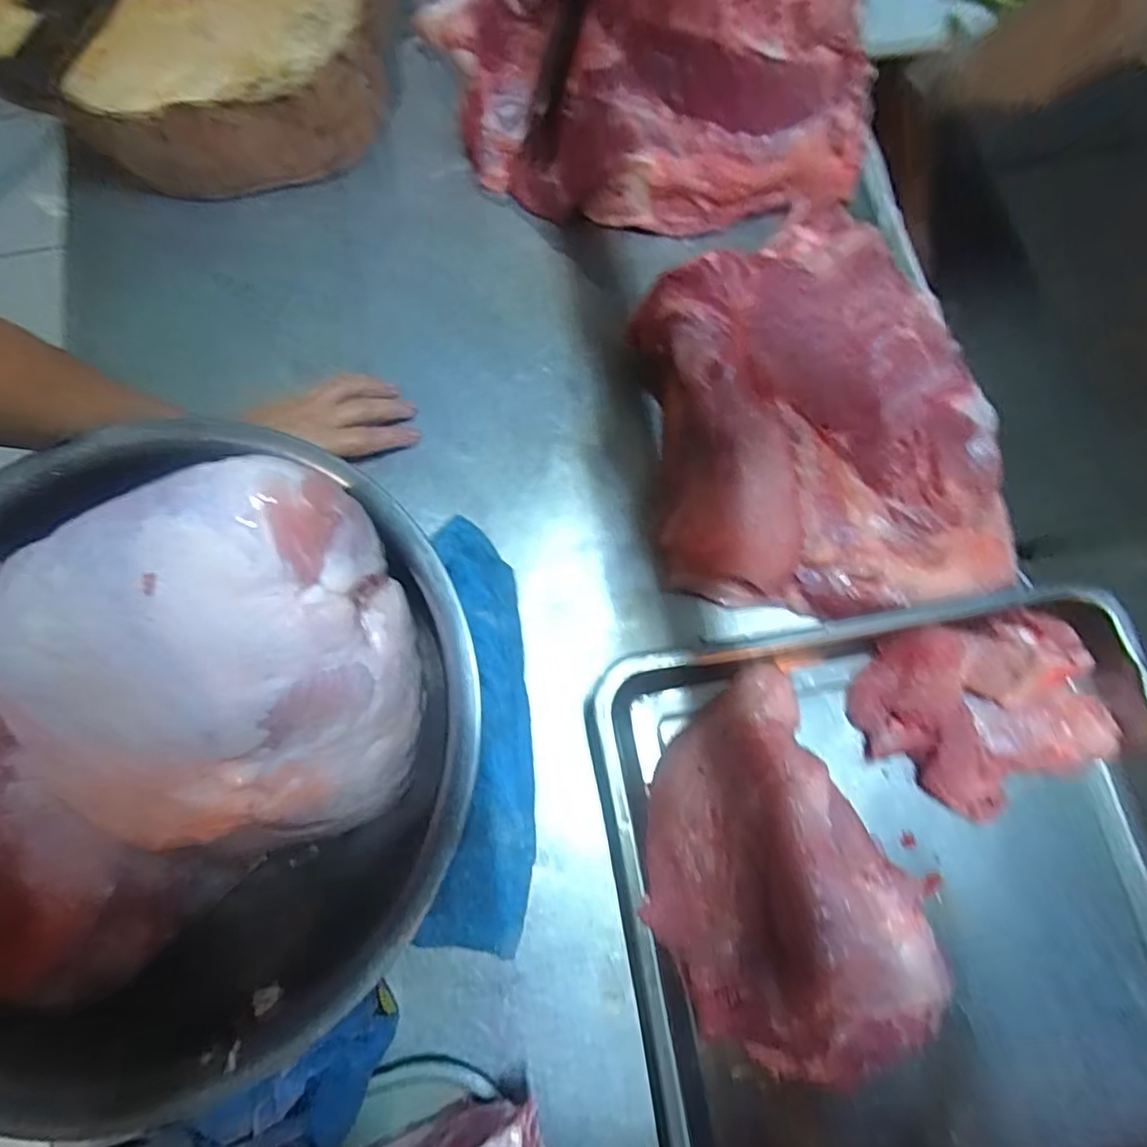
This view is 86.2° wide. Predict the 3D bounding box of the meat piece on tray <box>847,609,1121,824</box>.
[{"bbox_3d":[0.294,0.100,0.447,0.165,0.045,0.140,-24,77,-5],"label":"meat piece on tray"}]

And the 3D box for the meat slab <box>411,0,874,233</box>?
[{"bbox_3d":[0.064,-0.501,0.596,0.422,0.074,0.349,1,77,1],"label":"meat slab"}]

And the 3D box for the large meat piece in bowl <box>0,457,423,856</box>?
[{"bbox_3d":[-0.193,0.061,0.331,0.197,0.139,0.185,-18,77,-3],"label":"large meat piece in bowl"}]

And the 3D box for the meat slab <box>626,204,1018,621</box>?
[{"bbox_3d":[0.186,-0.140,0.494,0.260,0.085,0.343,-7,77,-1],"label":"meat slab"}]

